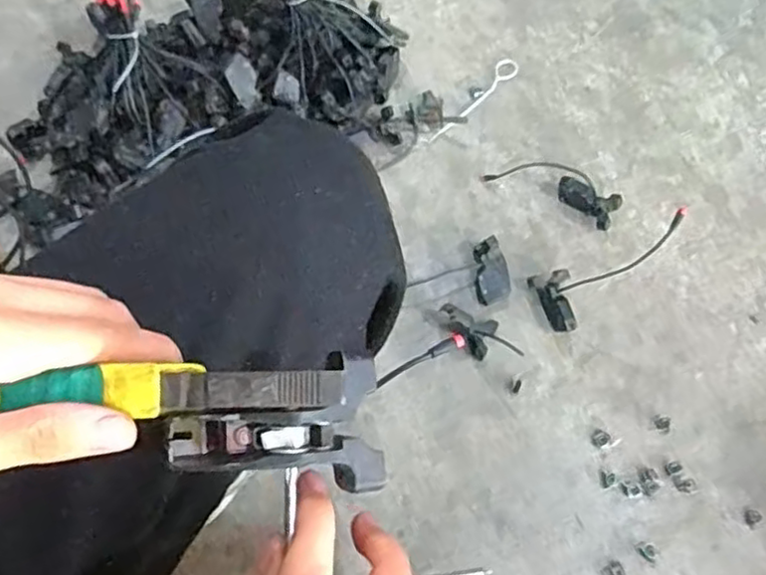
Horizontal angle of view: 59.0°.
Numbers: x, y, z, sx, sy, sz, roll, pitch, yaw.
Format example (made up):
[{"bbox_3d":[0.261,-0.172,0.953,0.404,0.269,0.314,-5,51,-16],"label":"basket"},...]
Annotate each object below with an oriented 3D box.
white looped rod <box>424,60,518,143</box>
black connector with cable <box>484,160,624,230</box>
[{"bbox_3d":[0.127,-0.256,0.937,0.029,0.006,0.188,37,73,12],"label":"white looped rod"},{"bbox_3d":[0.223,-0.134,0.875,0.175,0.044,0.054,26,71,8],"label":"black connector with cable"}]

